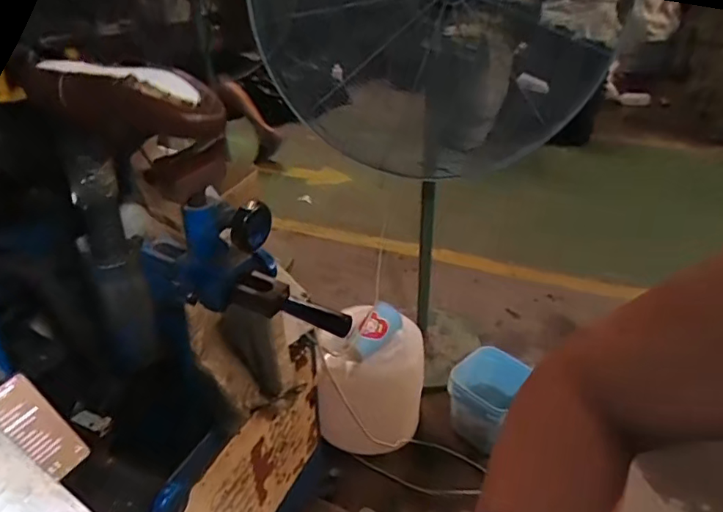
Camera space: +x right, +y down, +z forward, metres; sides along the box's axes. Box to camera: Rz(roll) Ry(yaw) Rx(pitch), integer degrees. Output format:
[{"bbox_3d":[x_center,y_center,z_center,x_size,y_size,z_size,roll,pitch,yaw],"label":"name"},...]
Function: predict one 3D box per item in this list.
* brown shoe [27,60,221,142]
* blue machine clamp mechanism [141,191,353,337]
[{"bbox_3d":[-0.242,-0.162,0.550,0.235,0.064,0.086,15,35,23],"label":"brown shoe"},{"bbox_3d":[-0.132,-0.002,0.615,0.276,0.126,0.104,12,34,19],"label":"blue machine clamp mechanism"}]

